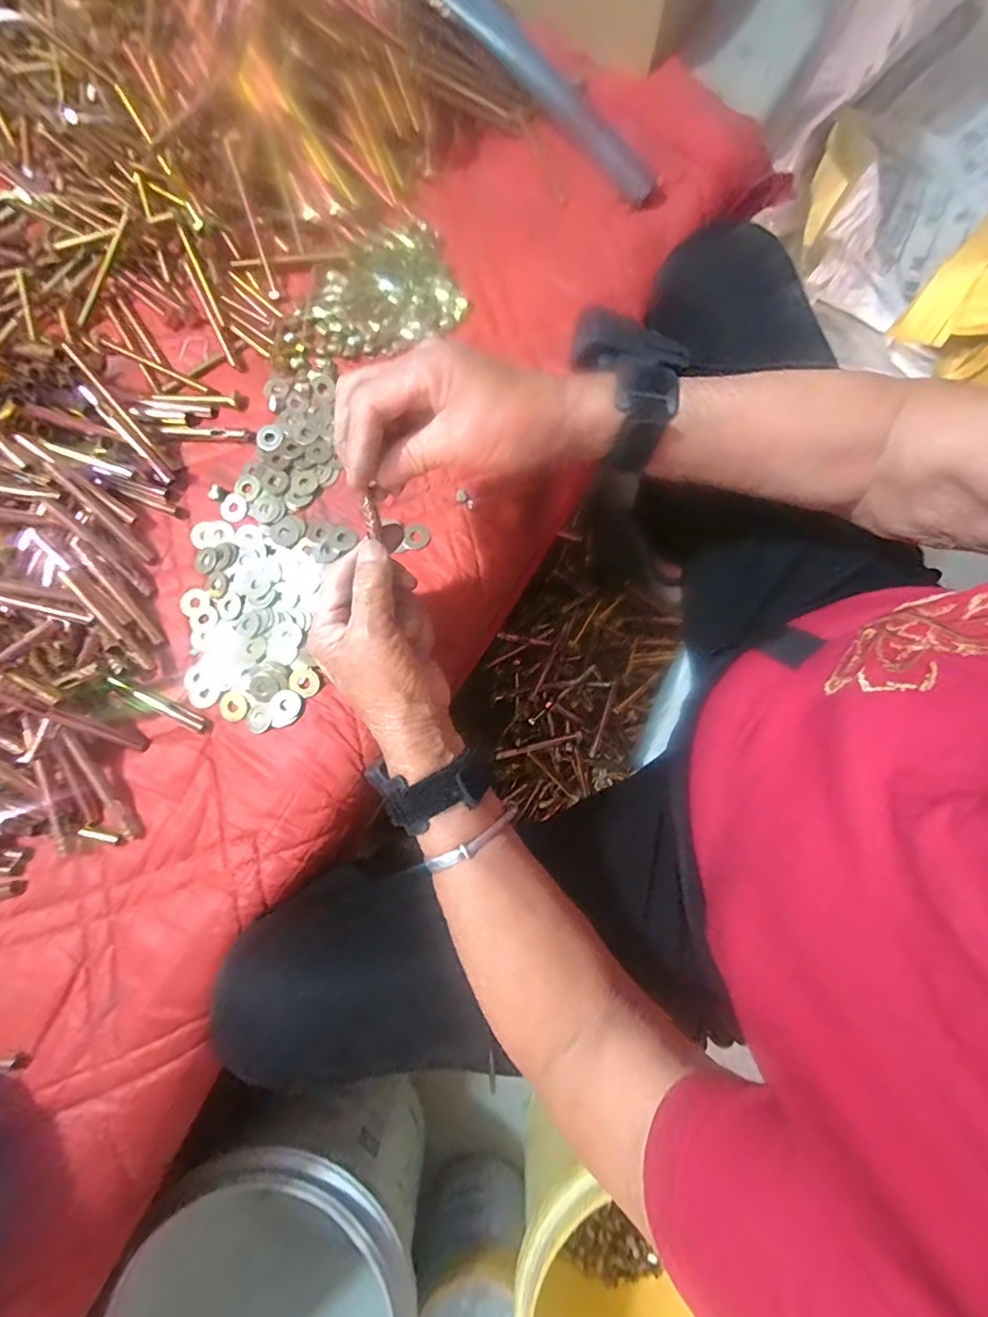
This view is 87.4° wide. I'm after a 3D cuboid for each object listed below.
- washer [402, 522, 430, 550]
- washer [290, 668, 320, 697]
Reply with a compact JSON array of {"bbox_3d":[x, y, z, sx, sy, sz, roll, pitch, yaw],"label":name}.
[{"bbox_3d":[-0.059,-0.095,0.396,0.020,0.004,0.022,5,80,2],"label":"washer"},{"bbox_3d":[-0.138,0.017,0.377,0.022,0.004,0.020,0,80,1],"label":"washer"}]

